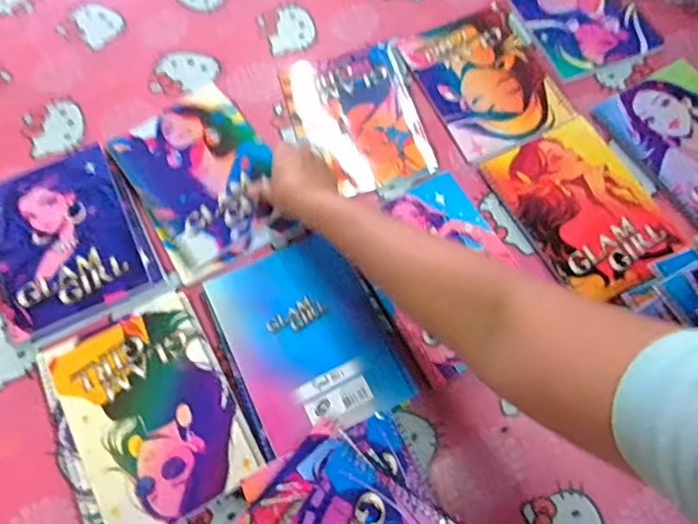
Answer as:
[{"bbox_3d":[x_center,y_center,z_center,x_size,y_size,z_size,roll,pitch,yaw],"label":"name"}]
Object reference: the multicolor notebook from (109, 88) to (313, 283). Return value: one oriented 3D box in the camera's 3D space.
[{"bbox_3d":[-0.164,-0.094,0.608,0.149,0.011,0.218,-30,71,-10],"label":"multicolor notebook"}]

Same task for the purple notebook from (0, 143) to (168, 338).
[{"bbox_3d":[-0.311,-0.027,0.591,0.158,0.017,0.191,-27,70,-9],"label":"purple notebook"}]

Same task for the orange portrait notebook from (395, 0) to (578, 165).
[{"bbox_3d":[0.169,-0.229,0.664,0.149,0.011,0.204,-22,70,-7],"label":"orange portrait notebook"}]

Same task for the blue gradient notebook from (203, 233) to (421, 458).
[{"bbox_3d":[-0.043,0.074,0.538,0.146,0.010,0.192,-26,70,-9],"label":"blue gradient notebook"}]

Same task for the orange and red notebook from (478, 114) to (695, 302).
[{"bbox_3d":[0.264,-0.064,0.594,0.148,0.010,0.195,-28,70,-9],"label":"orange and red notebook"}]

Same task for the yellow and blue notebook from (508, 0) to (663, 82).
[{"bbox_3d":[0.295,-0.336,0.705,0.147,0.016,0.196,-23,70,-7],"label":"yellow and blue notebook"}]

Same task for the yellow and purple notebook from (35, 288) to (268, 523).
[{"bbox_3d":[-0.197,0.146,0.516,0.163,0.015,0.205,-29,70,-10],"label":"yellow and purple notebook"}]

